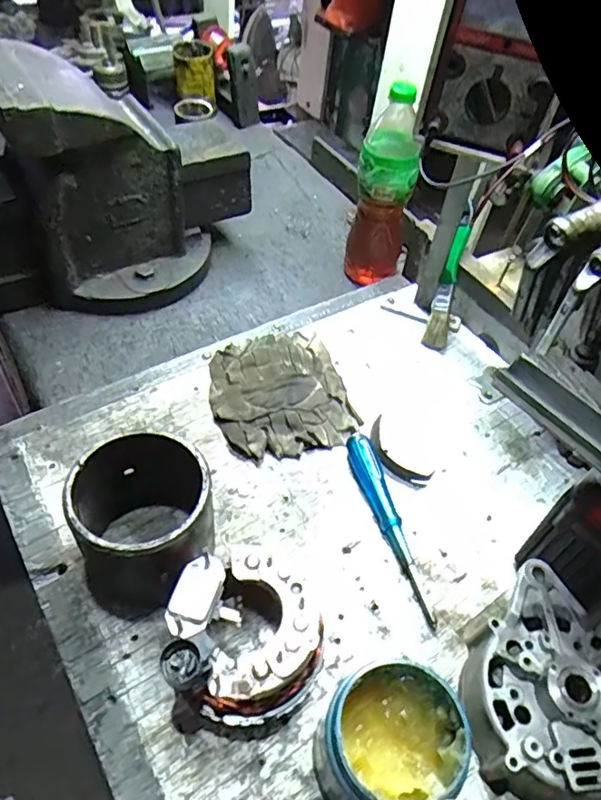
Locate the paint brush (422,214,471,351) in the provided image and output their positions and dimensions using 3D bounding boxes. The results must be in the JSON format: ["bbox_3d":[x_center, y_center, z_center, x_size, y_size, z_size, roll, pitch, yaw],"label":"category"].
[{"bbox_3d":[0.186,-0.144,0.714,0.027,0.160,0.032,13,12,4],"label":"paint brush"}]

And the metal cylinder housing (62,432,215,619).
[{"bbox_3d":[-0.127,0.106,0.474,0.107,0.117,0.113,3,50,-4],"label":"metal cylinder housing"}]

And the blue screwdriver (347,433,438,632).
[{"bbox_3d":[0.087,0.117,0.545,0.026,0.025,0.191,-10,52,-15],"label":"blue screwdriver"}]

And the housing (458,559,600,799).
[{"bbox_3d":[0.186,0.228,0.434,0.124,0.075,0.154,-18,55,-20],"label":"housing"}]

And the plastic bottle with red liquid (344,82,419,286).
[{"bbox_3d":[0.111,-0.273,0.768,0.080,0.253,0.075,13,50,4],"label":"plastic bottle with red liquid"}]

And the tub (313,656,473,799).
[{"bbox_3d":[0.060,0.241,0.394,0.091,0.098,0.083,-33,61,-29],"label":"tub"}]

